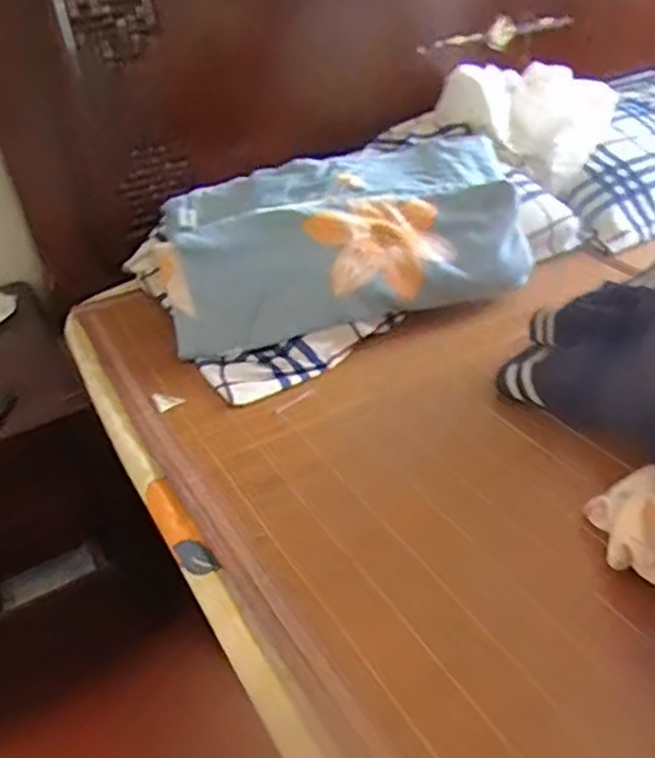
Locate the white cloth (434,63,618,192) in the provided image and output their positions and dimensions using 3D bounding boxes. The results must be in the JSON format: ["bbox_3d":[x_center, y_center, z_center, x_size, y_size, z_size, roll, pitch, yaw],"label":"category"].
[{"bbox_3d":[0.335,-0.441,1.158,0.229,0.144,0.240,22,44,32],"label":"white cloth"}]

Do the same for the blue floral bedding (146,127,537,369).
[{"bbox_3d":[0.018,-0.190,0.967,0.485,0.168,0.273,-17,38,-15],"label":"blue floral bedding"}]

